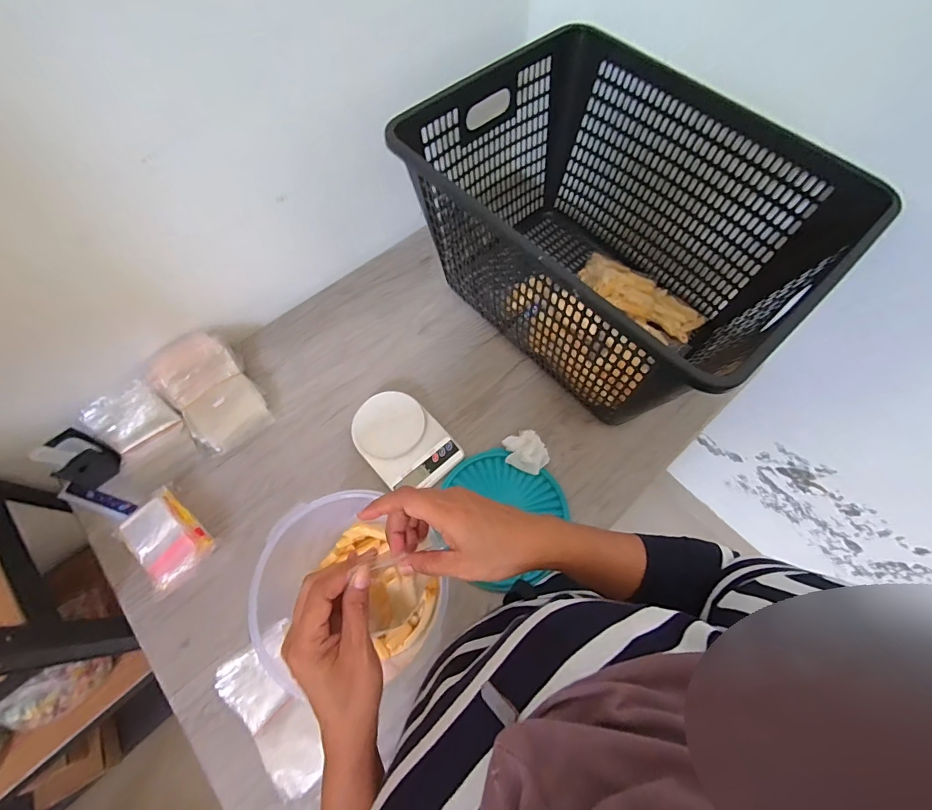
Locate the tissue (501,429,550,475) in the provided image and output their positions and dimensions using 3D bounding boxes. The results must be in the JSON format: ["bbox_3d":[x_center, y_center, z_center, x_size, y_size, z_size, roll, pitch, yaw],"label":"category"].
[{"bbox_3d":[0.099,0.080,0.693,0.066,0.032,0.071,-28,70,-12],"label":"tissue"}]

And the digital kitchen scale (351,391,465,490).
[{"bbox_3d":[-0.106,0.059,0.698,0.124,0.043,0.173,-41,73,-17],"label":"digital kitchen scale"}]

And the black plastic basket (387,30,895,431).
[{"bbox_3d":[0.210,-0.262,0.694,0.436,0.315,0.561,-42,73,-17],"label":"black plastic basket"}]

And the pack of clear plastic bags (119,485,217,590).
[{"bbox_3d":[-0.442,0.195,0.621,0.141,0.032,0.076,41,72,16],"label":"pack of clear plastic bags"}]

